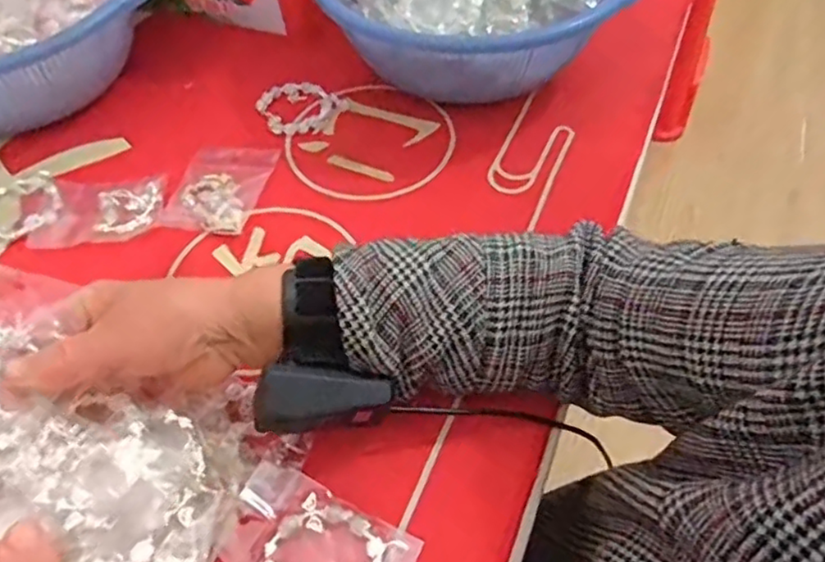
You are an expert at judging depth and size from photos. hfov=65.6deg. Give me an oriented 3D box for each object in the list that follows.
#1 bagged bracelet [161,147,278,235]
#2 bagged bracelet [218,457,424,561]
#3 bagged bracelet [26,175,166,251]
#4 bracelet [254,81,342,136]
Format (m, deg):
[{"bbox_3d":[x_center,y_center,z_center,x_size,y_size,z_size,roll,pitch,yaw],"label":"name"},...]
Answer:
[{"bbox_3d":[-0.153,-0.075,0.506,0.068,0.005,0.093,8,52,8],"label":"bagged bracelet"},{"bbox_3d":[-0.052,0.139,0.325,0.095,0.013,0.066,23,56,19],"label":"bagged bracelet"},{"bbox_3d":[-0.236,-0.053,0.486,0.089,0.006,0.066,-5,52,-3],"label":"bagged bracelet"},{"bbox_3d":[-0.102,-0.153,0.564,0.065,0.009,0.067,-1,52,1],"label":"bracelet"}]

